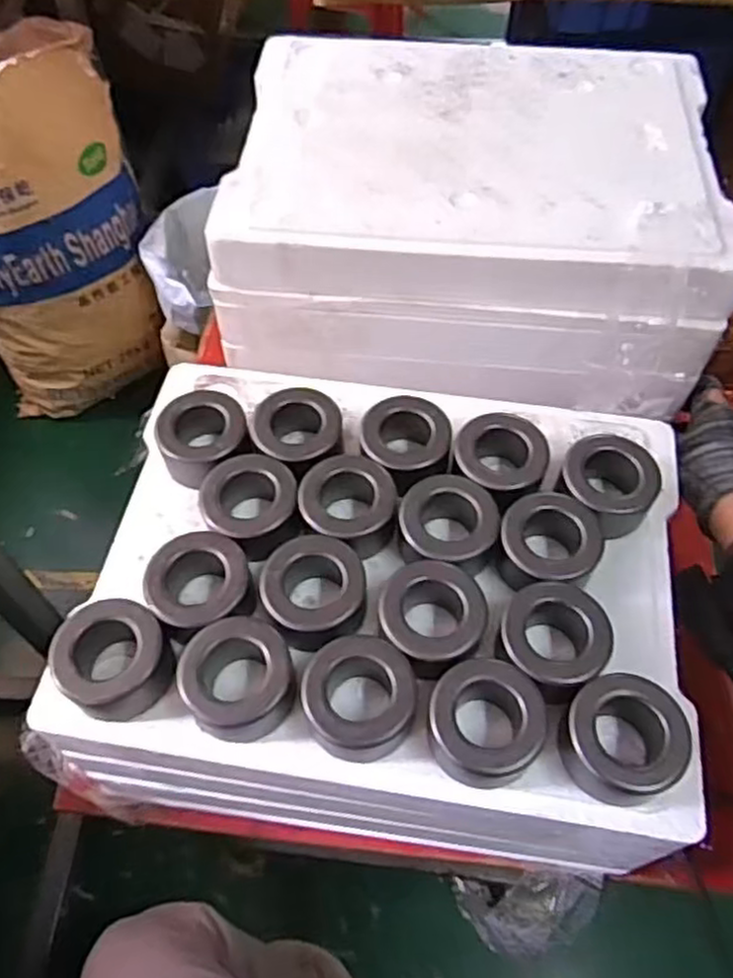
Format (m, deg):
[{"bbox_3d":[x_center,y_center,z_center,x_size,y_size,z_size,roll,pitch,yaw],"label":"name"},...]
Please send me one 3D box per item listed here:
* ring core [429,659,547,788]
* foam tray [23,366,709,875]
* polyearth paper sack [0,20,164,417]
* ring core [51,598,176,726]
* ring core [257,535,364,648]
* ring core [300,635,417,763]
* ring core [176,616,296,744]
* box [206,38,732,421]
[{"bbox_3d":[0.064,0.128,0.398,0.059,0.037,0.059,3,57,2],"label":"ring core"},{"bbox_3d":[0.015,0.047,0.450,0.359,0.050,0.305,7,57,4],"label":"foam tray"},{"bbox_3d":[-0.631,-0.478,1.394,0.408,0.600,0.311,-20,59,-13],"label":"polyearth paper sack"},{"bbox_3d":[-0.144,0.099,0.415,0.061,0.036,0.062,0,57,0],"label":"ring core"},{"bbox_3d":[-0.033,0.063,0.435,0.061,0.035,0.064,0,57,0],"label":"ring core"},{"bbox_3d":[-0.004,0.117,0.404,0.059,0.036,0.059,0,57,0],"label":"ring core"},{"bbox_3d":[-0.073,0.106,0.410,0.060,0.032,0.063,0,57,0],"label":"ring core"},{"bbox_3d":[0.083,-0.232,0.606,0.377,0.118,0.313,7,57,4],"label":"box"}]

